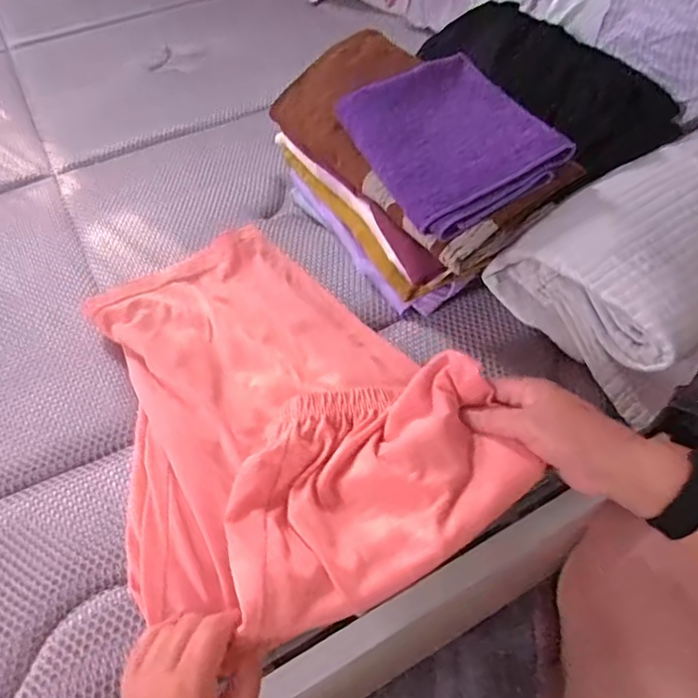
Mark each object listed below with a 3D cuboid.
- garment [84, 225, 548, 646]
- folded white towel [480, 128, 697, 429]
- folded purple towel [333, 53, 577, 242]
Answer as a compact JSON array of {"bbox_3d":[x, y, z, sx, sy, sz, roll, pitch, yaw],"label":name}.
[{"bbox_3d":[-0.075,0.033,0.455,0.255,0.050,0.367,-29,53,-19],"label":"garment"},{"bbox_3d":[0.282,-0.089,0.510,0.245,0.121,0.182,-29,53,-19],"label":"folded white towel"},{"bbox_3d":[0.086,-0.184,0.490,0.137,0.018,0.159,-30,71,-5],"label":"folded purple towel"}]

